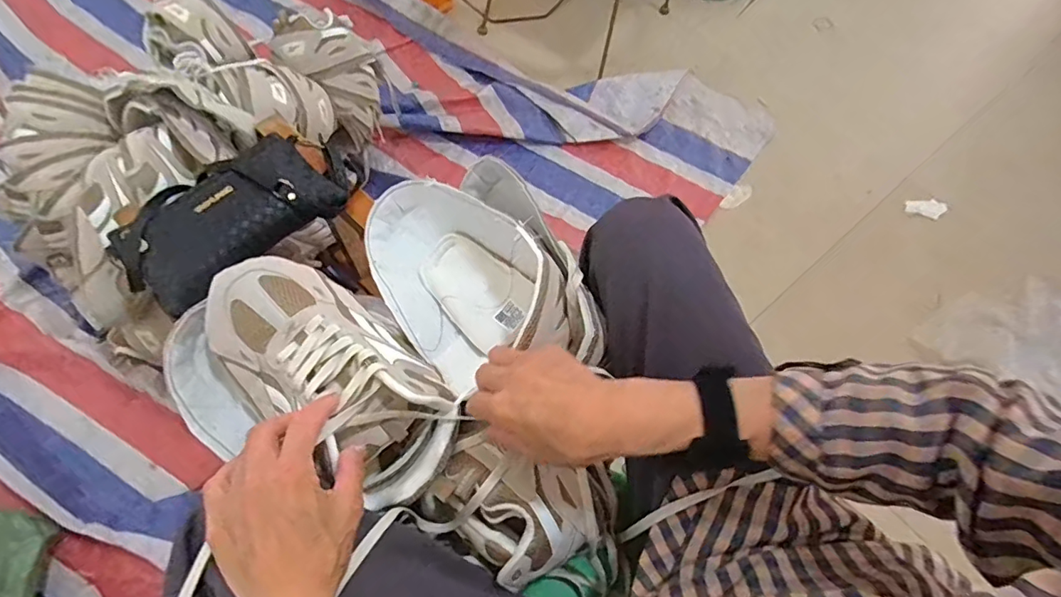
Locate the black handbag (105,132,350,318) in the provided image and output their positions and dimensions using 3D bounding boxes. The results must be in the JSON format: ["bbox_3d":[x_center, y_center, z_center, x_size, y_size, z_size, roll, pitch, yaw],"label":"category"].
[{"bbox_3d":[-0.316,-0.101,0.569,0.238,0.043,0.131,-41,72,-20],"label":"black handbag"}]

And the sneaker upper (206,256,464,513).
[{"bbox_3d":[-0.161,0.058,0.436,0.229,0.075,0.120,43,65,-2],"label":"sneaker upper"}]

